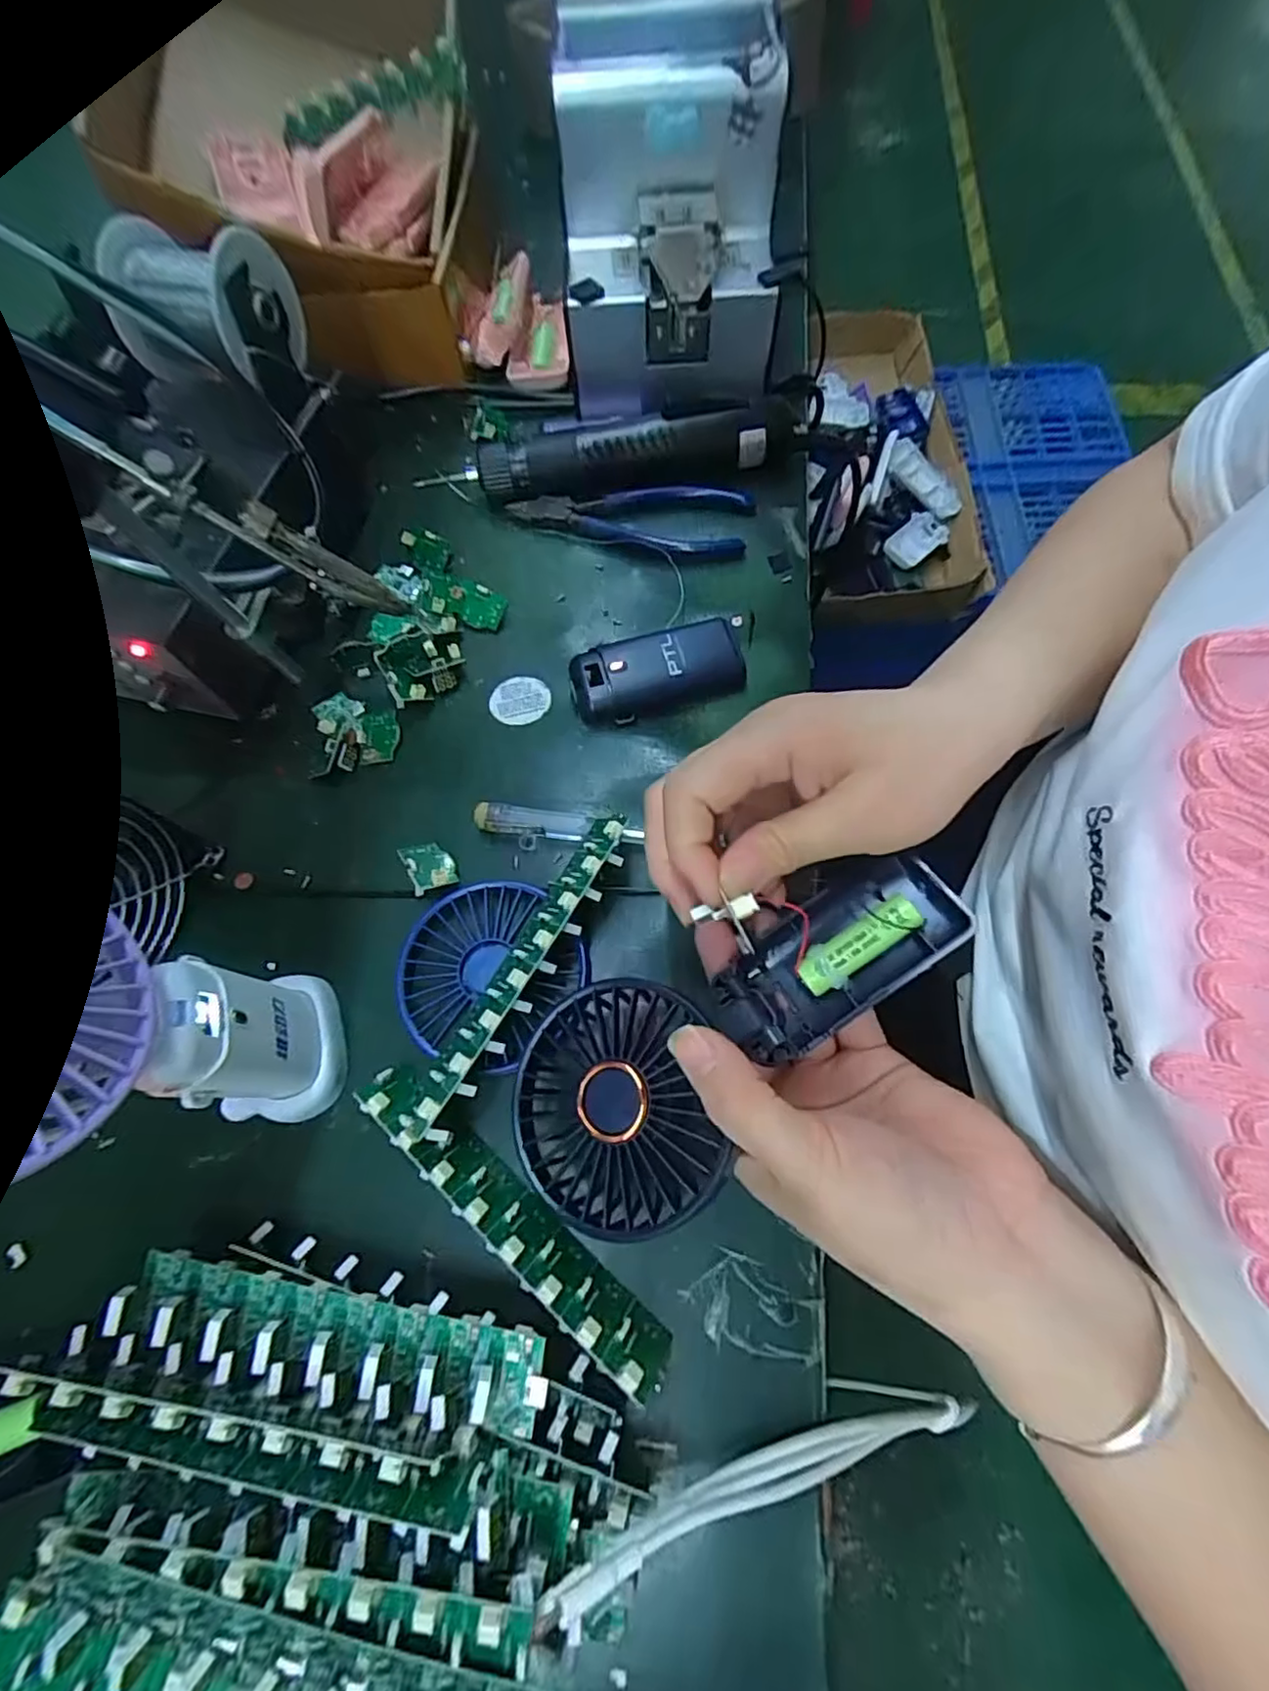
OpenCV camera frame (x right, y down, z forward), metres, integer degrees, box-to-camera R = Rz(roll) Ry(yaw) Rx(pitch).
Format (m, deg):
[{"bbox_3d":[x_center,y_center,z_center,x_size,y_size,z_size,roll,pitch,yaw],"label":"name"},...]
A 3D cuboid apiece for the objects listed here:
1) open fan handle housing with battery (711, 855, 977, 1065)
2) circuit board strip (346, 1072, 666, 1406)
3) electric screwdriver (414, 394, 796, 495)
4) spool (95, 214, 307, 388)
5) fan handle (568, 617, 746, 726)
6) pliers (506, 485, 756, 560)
[{"bbox_3d":[0.076,0.041,0.243,0.094,0.018,0.046,-36,70,8],"label":"open fan handle housing with battery"},{"bbox_3d":[-0.052,0.145,0.249,0.155,0.020,0.021,38,75,17],"label":"circuit board strip"},{"bbox_3d":[-0.013,-0.246,0.399,0.225,0.040,0.030,-9,68,0],"label":"electric screwdriver"},{"bbox_3d":[-0.214,-0.271,0.312,0.070,0.051,0.066,21,70,10],"label":"spool"},{"bbox_3d":[0.012,-0.096,0.348,0.093,0.018,0.044,-19,68,-4],"label":"fan handle"},{"bbox_3d":[-0.003,-0.204,0.399,0.151,0.014,0.052,1,68,4],"label":"pliers"}]

